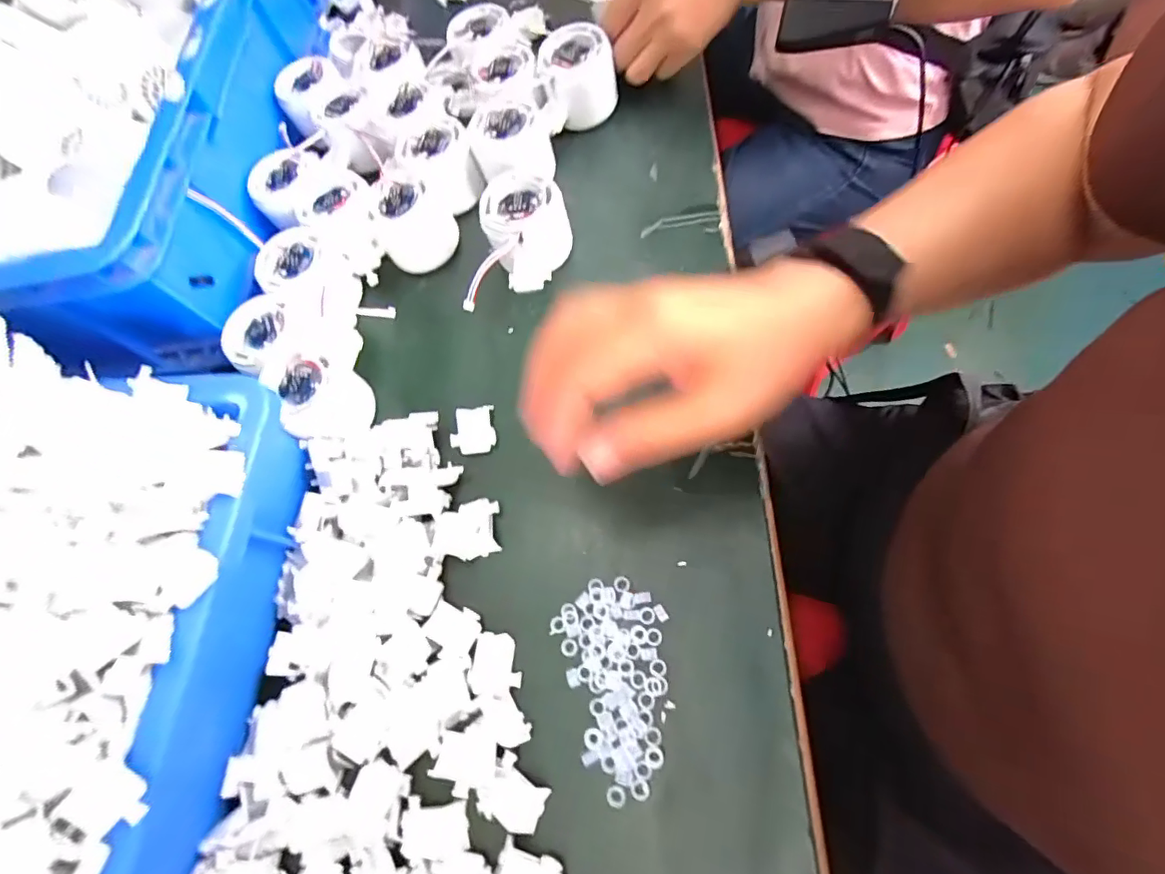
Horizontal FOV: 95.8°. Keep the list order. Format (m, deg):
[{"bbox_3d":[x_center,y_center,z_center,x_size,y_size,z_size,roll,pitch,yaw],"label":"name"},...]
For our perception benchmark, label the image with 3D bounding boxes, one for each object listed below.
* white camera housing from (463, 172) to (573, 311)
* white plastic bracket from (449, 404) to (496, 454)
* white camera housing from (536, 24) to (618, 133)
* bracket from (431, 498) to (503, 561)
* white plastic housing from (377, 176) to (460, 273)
[{"bbox_3d":[-0.041,-0.138,0.376,0.064,0.050,0.083,7,68,8],"label":"white camera housing"},{"bbox_3d":[-0.073,-0.005,0.351,0.029,0.006,0.033,-8,67,7],"label":"white plastic bracket"},{"bbox_3d":[-0.008,-0.292,0.430,0.058,0.051,0.057,-34,69,-9],"label":"white camera housing"},{"bbox_3d":[-0.071,0.057,0.325,0.039,0.006,0.035,-8,67,7],"label":"bracket"},{"bbox_3d":[-0.129,-0.165,0.409,0.052,0.050,0.049,-3,65,8],"label":"white plastic housing"}]

